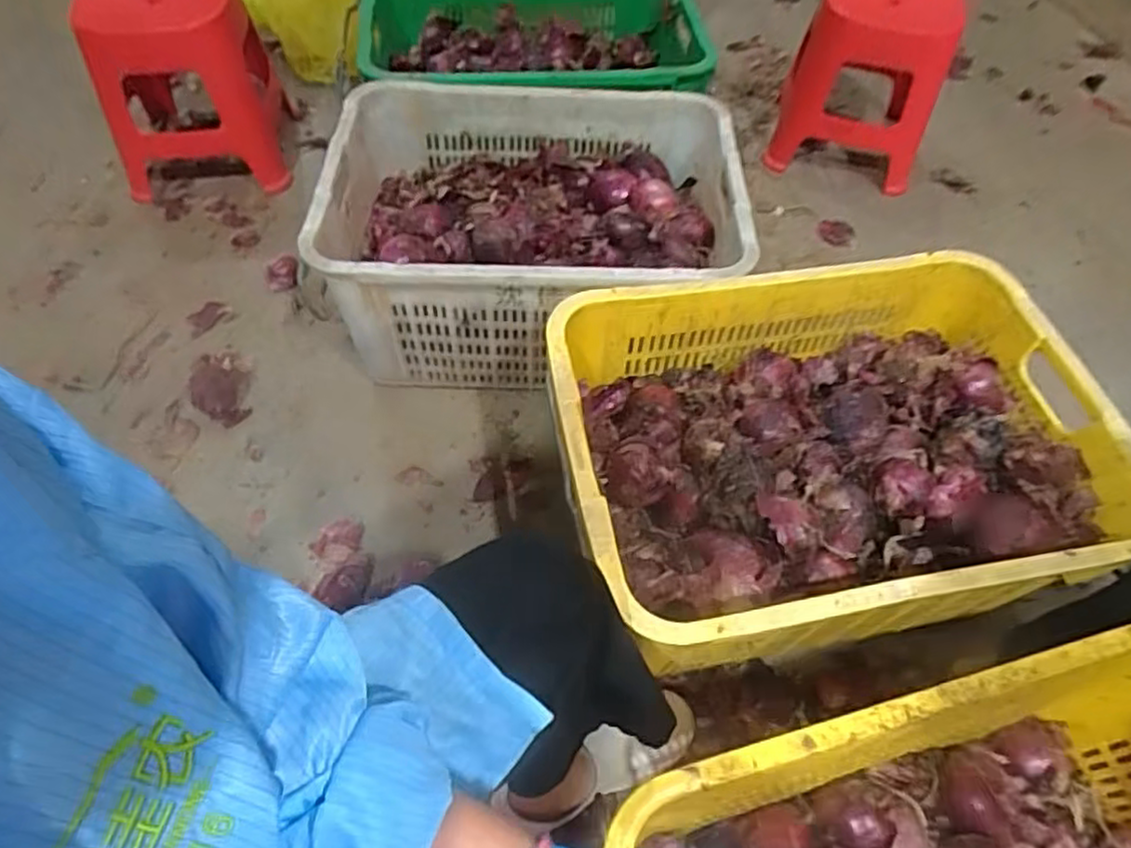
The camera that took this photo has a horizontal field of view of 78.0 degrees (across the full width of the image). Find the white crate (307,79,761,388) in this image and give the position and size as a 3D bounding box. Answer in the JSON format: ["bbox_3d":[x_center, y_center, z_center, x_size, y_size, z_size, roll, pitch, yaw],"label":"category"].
[{"bbox_3d":[-0.046,-0.277,1.063,0.574,0.262,0.401,-4,57,-4],"label":"white crate"}]

